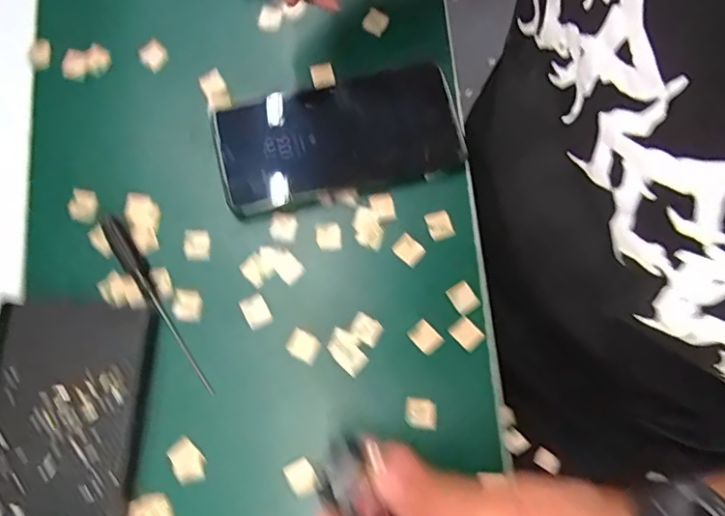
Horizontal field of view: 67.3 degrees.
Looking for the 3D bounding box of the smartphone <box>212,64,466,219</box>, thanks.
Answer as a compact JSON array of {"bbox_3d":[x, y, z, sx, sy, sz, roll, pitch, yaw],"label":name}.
[{"bbox_3d":[-0.017,-0.083,0.374,0.161,0.015,0.079,-13,84,-8],"label":"smartphone"}]

